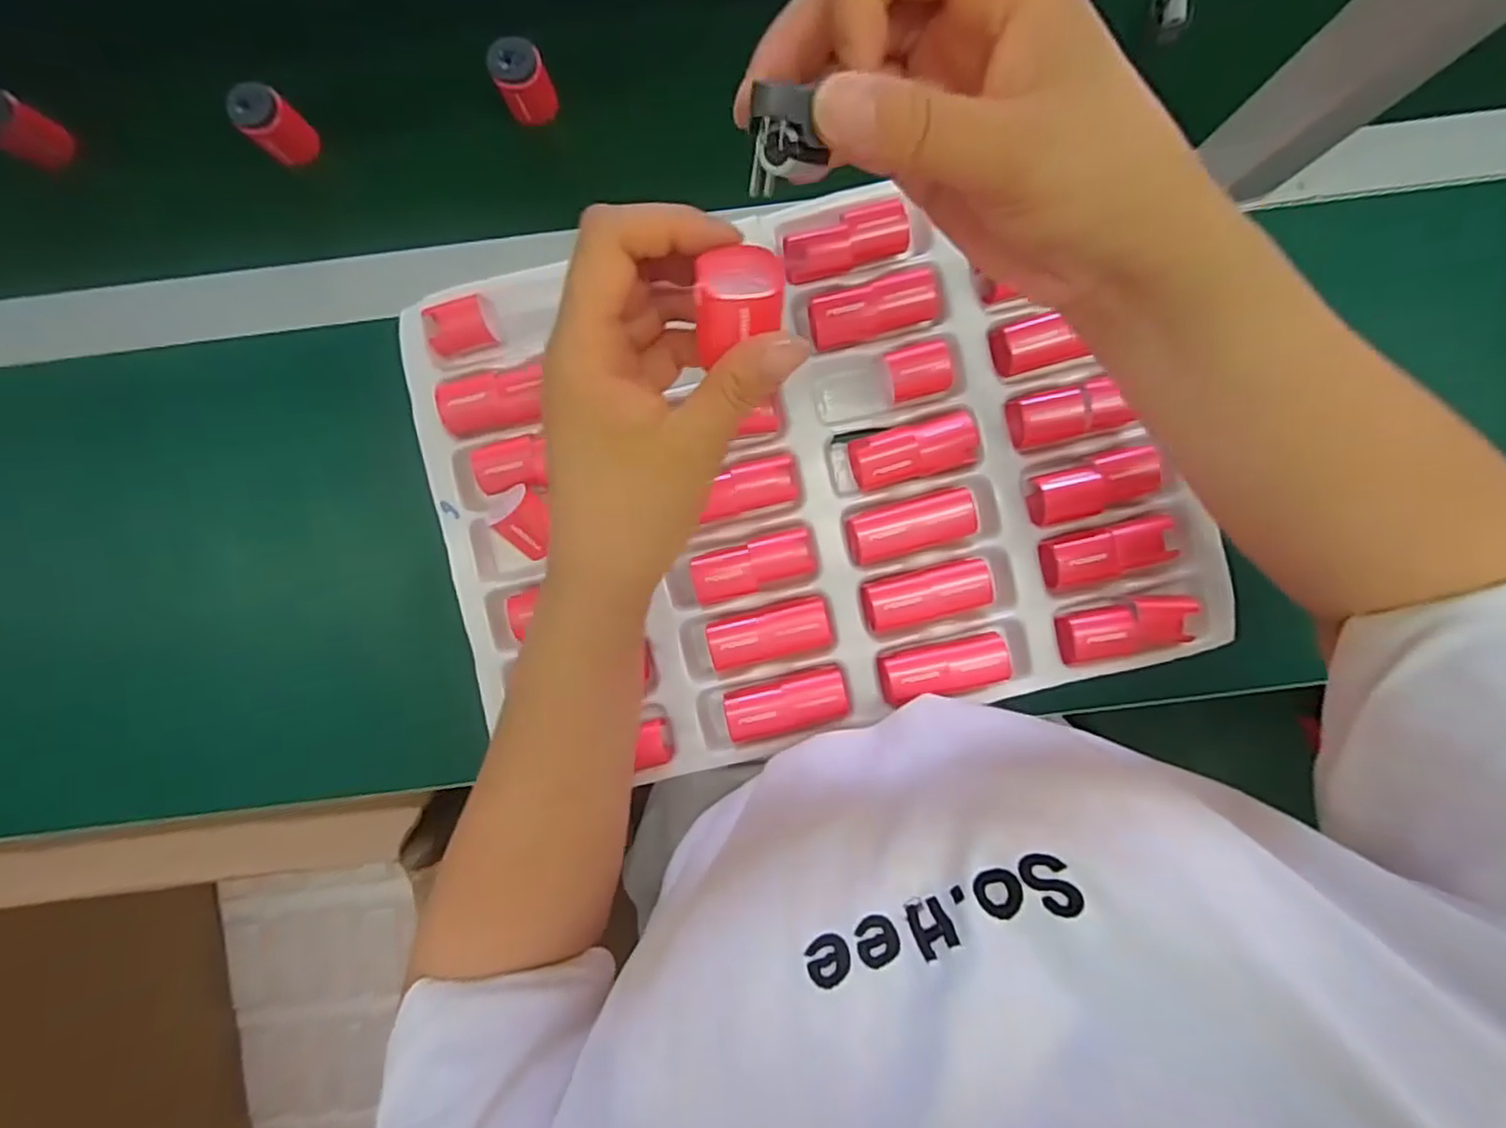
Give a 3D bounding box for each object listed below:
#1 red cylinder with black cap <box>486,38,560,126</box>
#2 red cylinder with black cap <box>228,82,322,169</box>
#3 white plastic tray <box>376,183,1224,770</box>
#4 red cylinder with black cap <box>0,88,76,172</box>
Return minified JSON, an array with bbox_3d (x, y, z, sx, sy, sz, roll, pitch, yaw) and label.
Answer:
[{"bbox_3d":[-0.139,-0.294,0.420,0.031,0.037,0.028,-21,90,2],"label":"red cylinder with black cap"},{"bbox_3d":[-0.297,-0.272,0.425,0.029,0.039,0.031,0,91,2],"label":"red cylinder with black cap"},{"bbox_3d":[0.031,-0.049,0.410,0.433,0.035,0.310,-12,90,2],"label":"white plastic tray"},{"bbox_3d":[-0.446,-0.264,0.416,0.030,0.040,0.031,28,92,1],"label":"red cylinder with black cap"}]

